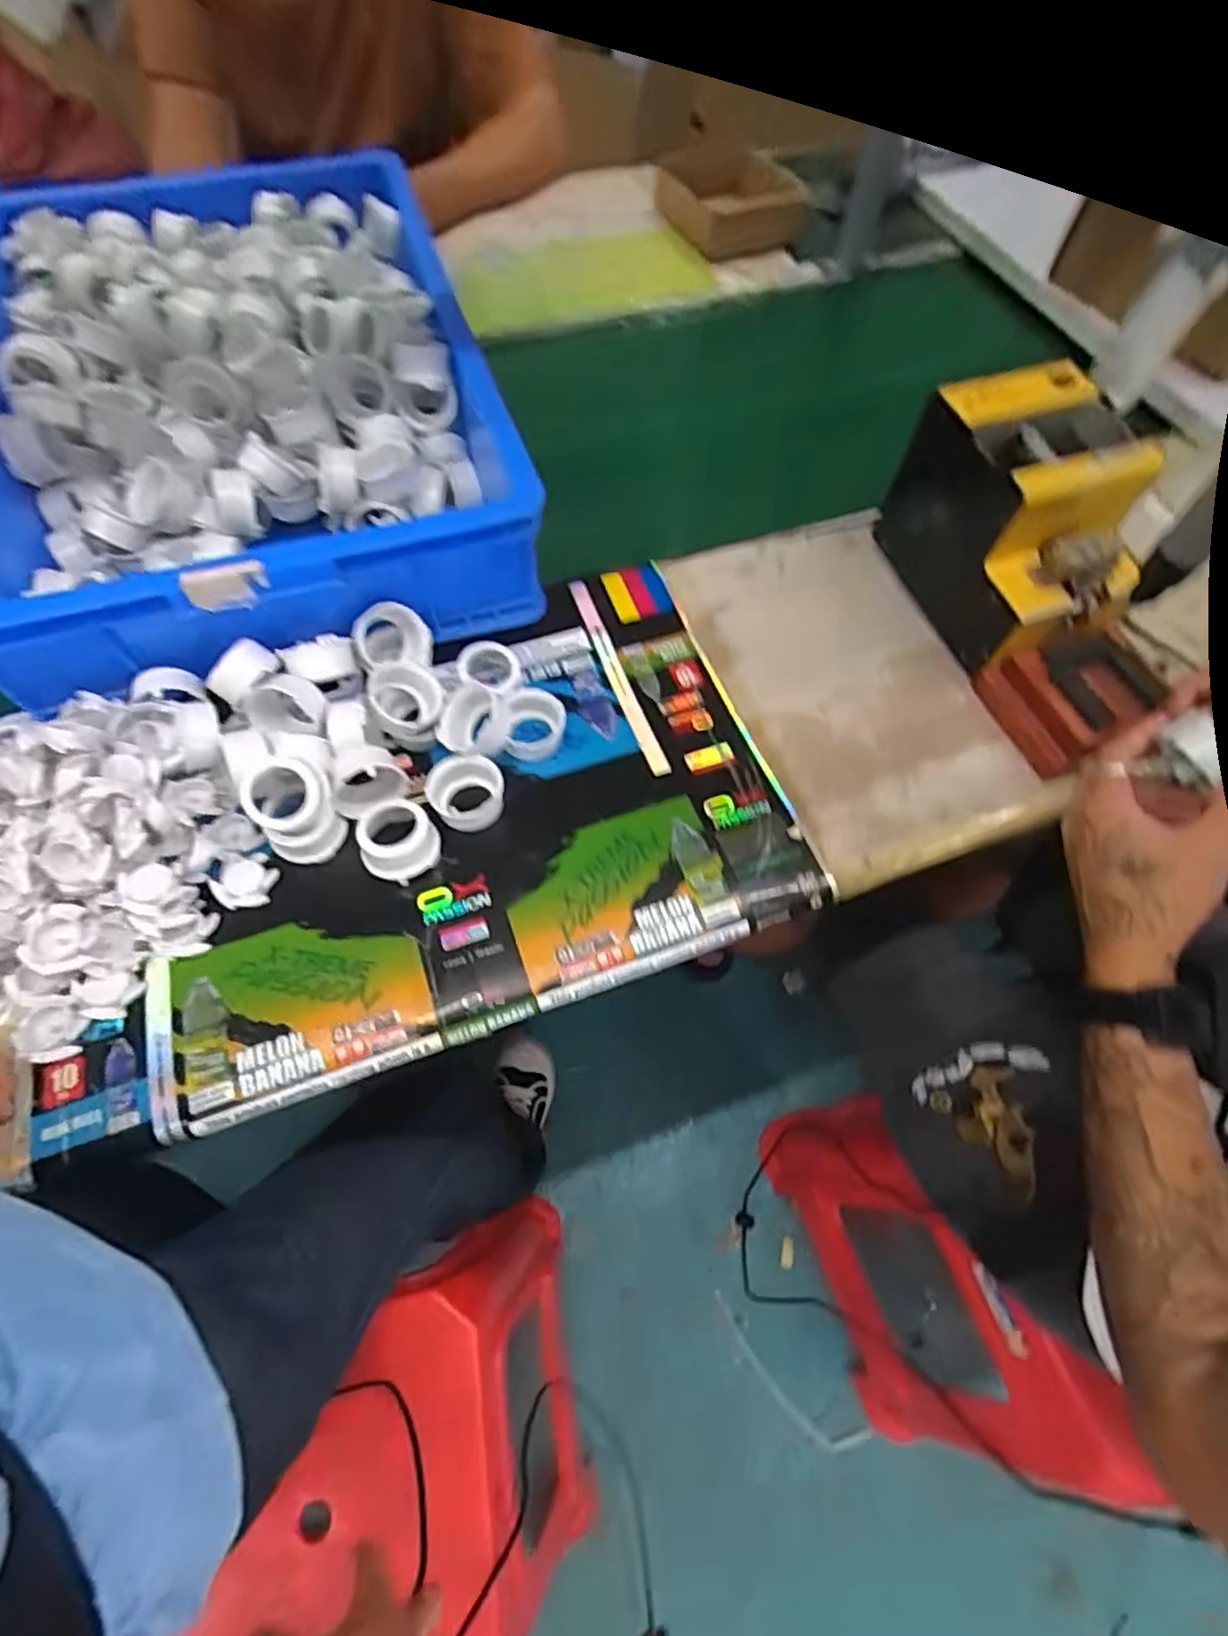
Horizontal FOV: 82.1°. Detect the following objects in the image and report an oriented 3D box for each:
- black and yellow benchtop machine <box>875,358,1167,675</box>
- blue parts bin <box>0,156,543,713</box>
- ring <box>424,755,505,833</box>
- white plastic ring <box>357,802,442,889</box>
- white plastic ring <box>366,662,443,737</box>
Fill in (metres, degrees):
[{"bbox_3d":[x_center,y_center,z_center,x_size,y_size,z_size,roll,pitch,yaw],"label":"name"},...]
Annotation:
[{"bbox_3d":[0.324,-0.237,0.562,0.125,0.135,0.175,-16,62,-11],"label":"black and yellow benchtop machine"},{"bbox_3d":[-0.339,-0.388,0.637,0.411,0.105,0.602,-16,62,-11],"label":"blue parts bin"},{"bbox_3d":[-0.108,-0.017,0.516,0.054,0.026,0.050,1,60,-2],"label":"ring"},{"bbox_3d":[-0.151,0.014,0.495,0.051,0.029,0.055,1,60,-2],"label":"white plastic ring"},{"bbox_3d":[-0.156,-0.089,0.525,0.050,0.029,0.050,27,41,-34],"label":"white plastic ring"}]

